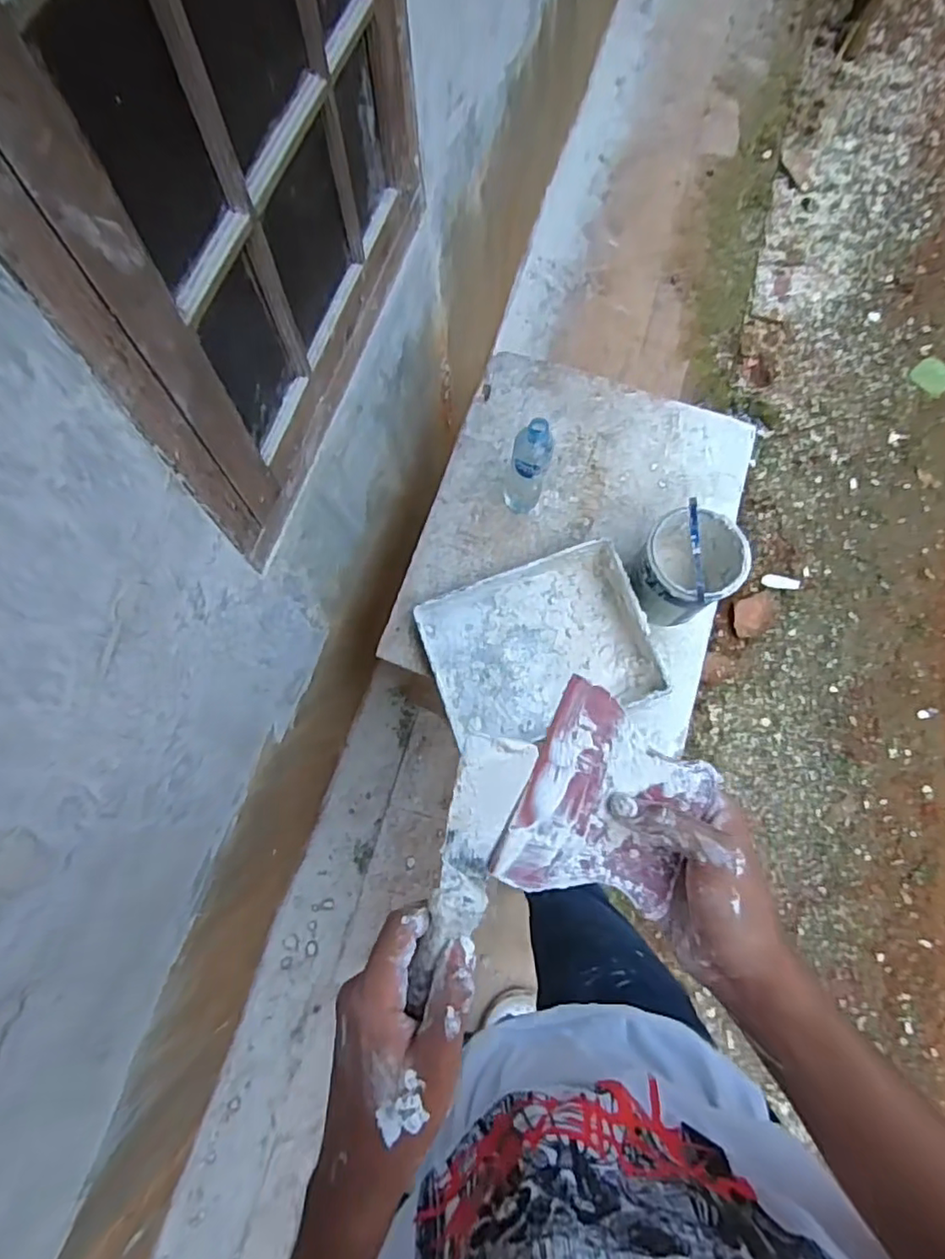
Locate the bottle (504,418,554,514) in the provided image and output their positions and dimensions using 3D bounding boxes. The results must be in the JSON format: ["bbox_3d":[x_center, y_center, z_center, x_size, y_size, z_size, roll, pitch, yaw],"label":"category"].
[{"bbox_3d":[0.094,-0.278,1.030,0.067,0.217,0.084,12,72,2],"label":"bottle"}]

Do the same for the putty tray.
[{"bbox_3d":[0.112,0.030,1.019,0.359,0.056,0.278,-20,74,-8],"label":"putty tray"}]

